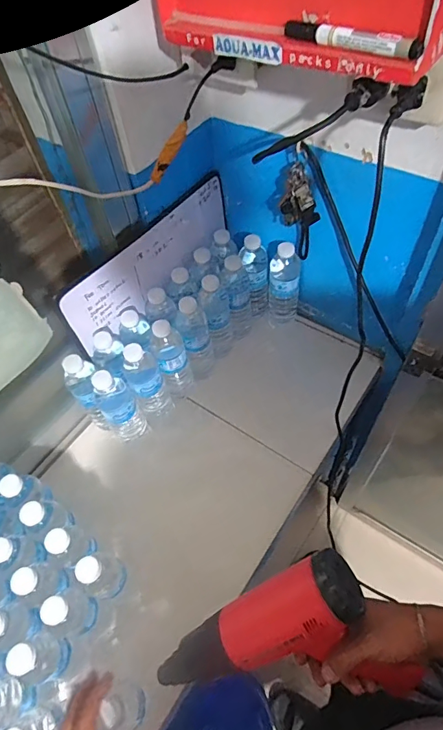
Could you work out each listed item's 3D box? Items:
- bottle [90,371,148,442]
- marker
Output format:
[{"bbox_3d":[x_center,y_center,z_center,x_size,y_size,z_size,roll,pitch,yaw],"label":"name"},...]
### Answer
[{"bbox_3d":[-0.177,0.080,0.749,0.063,0.199,0.056,-31,59,-15],"label":"bottle"},{"bbox_3d":[0.121,-0.313,0.404,0.141,0.015,0.017,35,65,24],"label":"marker"}]

